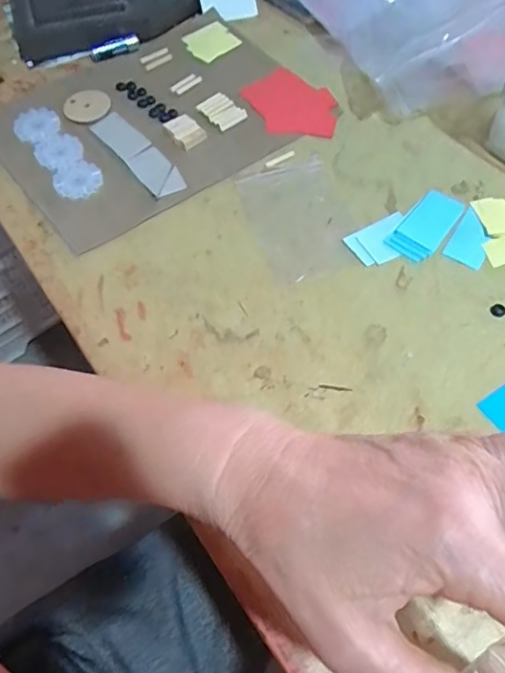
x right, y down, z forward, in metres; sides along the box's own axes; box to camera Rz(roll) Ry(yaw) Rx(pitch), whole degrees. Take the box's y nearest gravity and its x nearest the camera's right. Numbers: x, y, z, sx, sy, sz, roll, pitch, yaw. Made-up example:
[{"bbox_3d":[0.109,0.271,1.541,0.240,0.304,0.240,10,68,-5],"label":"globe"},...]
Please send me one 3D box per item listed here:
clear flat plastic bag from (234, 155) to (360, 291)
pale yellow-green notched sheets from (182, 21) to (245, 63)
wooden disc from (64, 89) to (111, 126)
[{"bbox_3d":[0.039,-0.095,0.433,0.079,0.004,0.117,-16,60,-9],"label":"clear flat plastic bag"},{"bbox_3d":[-0.045,-0.310,0.558,0.050,0.004,0.053,-32,64,-17],"label":"pale yellow-green notched sheets"},{"bbox_3d":[-0.152,-0.213,0.494,0.039,0.005,0.049,4,59,-8],"label":"wooden disc"}]

